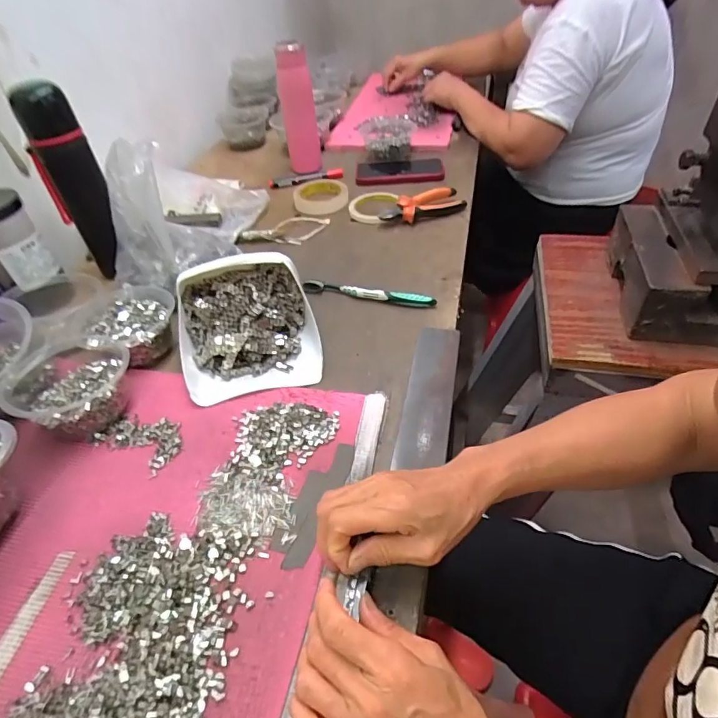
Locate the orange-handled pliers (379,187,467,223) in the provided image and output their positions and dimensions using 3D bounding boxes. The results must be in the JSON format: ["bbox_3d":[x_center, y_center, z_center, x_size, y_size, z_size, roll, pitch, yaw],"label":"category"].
[{"bbox_3d":[0.105,-0.256,0.770,0.145,0.030,0.050,-16,44,-10],"label":"orange-handled pliers"}]

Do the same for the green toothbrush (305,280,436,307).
[{"bbox_3d":[0.011,-0.089,0.624,0.181,0.018,0.016,10,47,15],"label":"green toothbrush"}]

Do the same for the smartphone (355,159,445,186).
[{"bbox_3d":[0.078,-0.367,0.903,0.169,0.017,0.086,-5,44,2],"label":"smartphone"}]

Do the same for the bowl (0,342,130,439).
[{"bbox_3d":[-0.303,0.028,0.489,0.122,0.067,0.112,-3,45,3],"label":"bowl"}]

